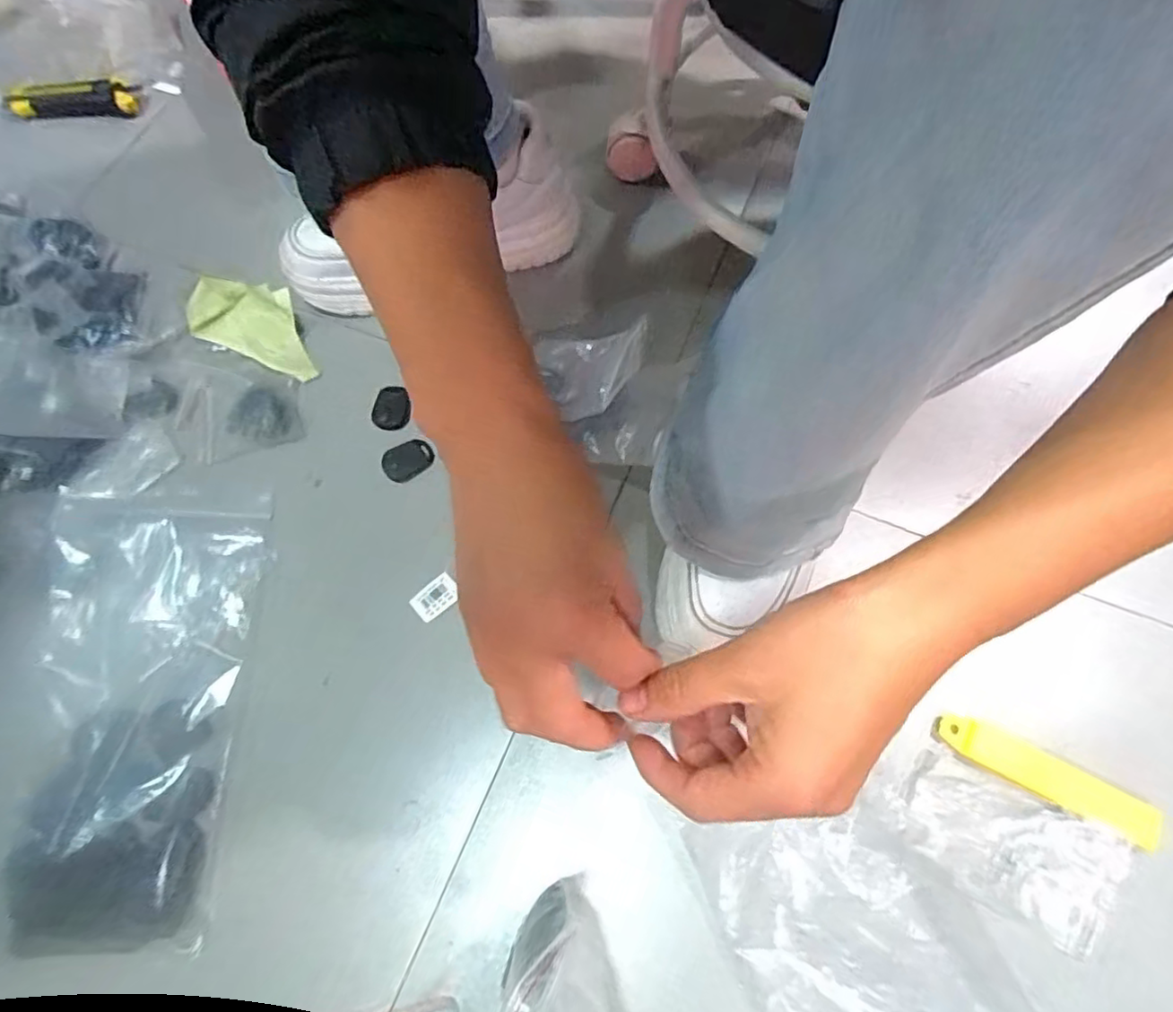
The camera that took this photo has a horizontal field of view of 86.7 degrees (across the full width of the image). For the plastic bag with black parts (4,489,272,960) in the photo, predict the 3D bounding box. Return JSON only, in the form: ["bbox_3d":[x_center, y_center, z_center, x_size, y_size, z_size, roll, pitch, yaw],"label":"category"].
[{"bbox_3d":[-0.297,0.122,0.405,0.130,0.031,0.280,-2,69,1],"label":"plastic bag with black parts"}]

